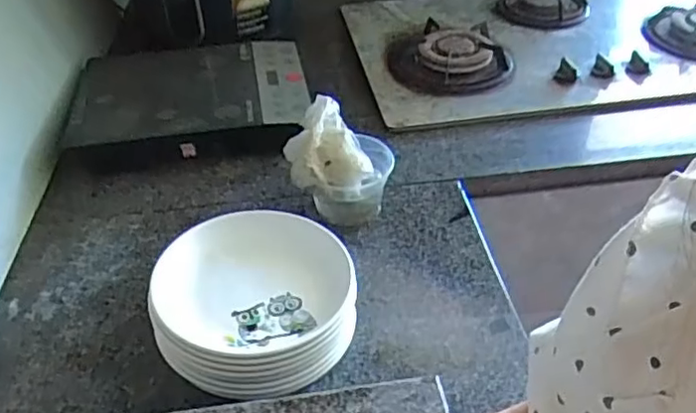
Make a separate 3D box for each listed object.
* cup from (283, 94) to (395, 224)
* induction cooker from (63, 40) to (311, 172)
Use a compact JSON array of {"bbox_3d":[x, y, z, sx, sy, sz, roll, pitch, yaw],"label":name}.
[{"bbox_3d":[-0.014,-0.053,0.822,0.129,0.133,0.103,4,41,6],"label":"cup"},{"bbox_3d":[-0.256,-0.183,1.030,0.368,0.069,0.314,-5,41,-4],"label":"induction cooker"}]

